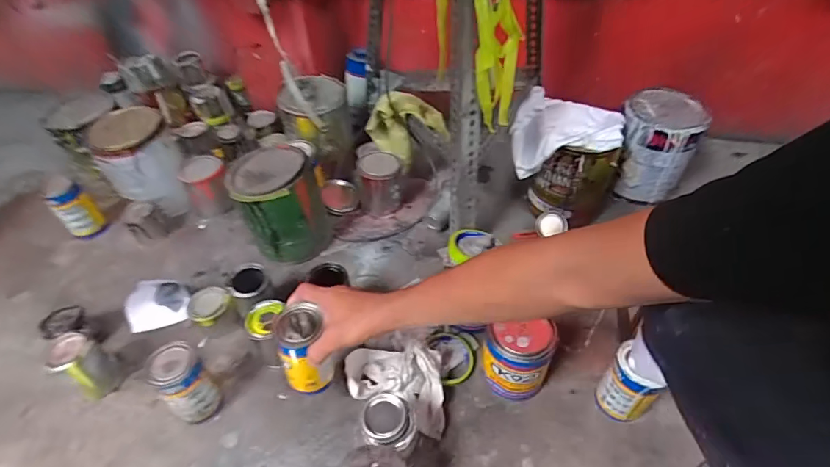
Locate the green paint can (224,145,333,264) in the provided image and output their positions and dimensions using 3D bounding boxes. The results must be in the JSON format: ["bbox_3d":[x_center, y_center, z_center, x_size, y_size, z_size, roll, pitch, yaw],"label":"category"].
[{"bbox_3d":[-0.271,-0.055,0.902,0.162,0.188,0.152,-3,46,3],"label":"green paint can"}]

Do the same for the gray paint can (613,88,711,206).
[{"bbox_3d":[0.539,-0.196,0.984,0.158,0.191,0.185,19,51,20],"label":"gray paint can"}]

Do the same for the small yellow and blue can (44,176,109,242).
[{"bbox_3d":[-0.778,-0.059,0.995,0.071,0.131,0.075,-3,46,3],"label":"small yellow and blue can"}]

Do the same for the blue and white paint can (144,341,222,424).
[{"bbox_3d":[-0.348,0.234,0.671,0.066,0.134,0.067,-3,46,3],"label":"blue and white paint can"}]

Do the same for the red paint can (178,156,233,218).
[{"bbox_3d":[-0.483,-0.110,1.023,0.093,0.105,0.095,-3,46,3],"label":"red paint can"}]

